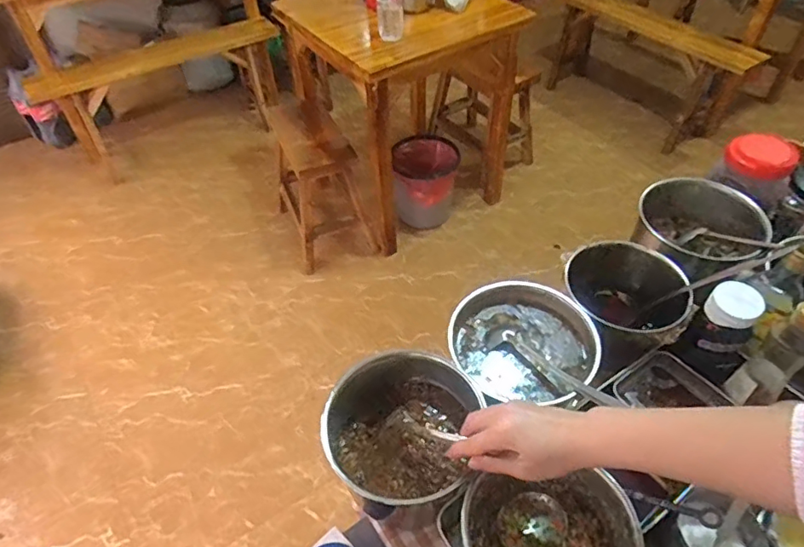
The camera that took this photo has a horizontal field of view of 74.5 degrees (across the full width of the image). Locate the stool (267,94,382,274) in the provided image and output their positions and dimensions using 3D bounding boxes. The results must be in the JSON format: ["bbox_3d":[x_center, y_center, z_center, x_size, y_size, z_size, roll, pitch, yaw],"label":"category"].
[{"bbox_3d":[-0.297,-0.324,1.865,0.266,0.420,0.422,-20,50,-16],"label":"stool"}]

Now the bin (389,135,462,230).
[{"bbox_3d":[0.083,-0.338,1.902,0.220,0.252,0.229,3,47,4],"label":"bin"}]

